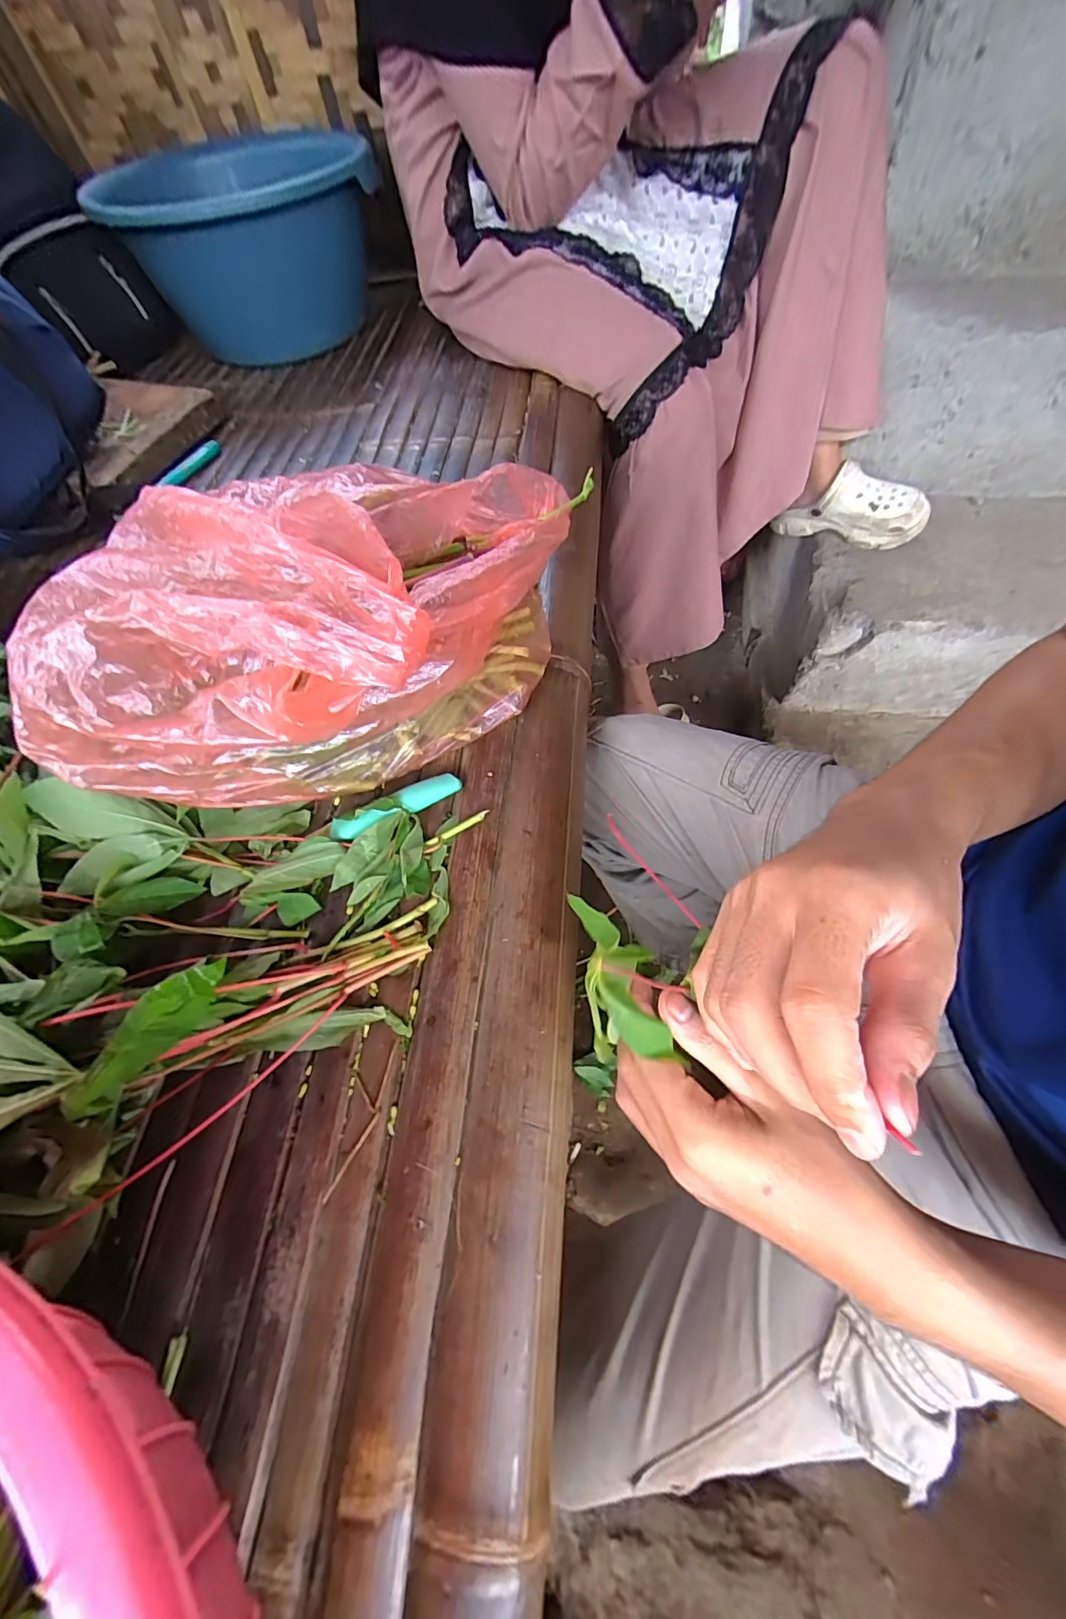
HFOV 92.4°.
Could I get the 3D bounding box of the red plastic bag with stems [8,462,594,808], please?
[{"bbox_3d":[-0.146,-0.140,0.375,0.286,0.164,0.319,9,64,11],"label":"red plastic bag with stems"}]

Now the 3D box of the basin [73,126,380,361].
[{"bbox_3d":[-0.400,-0.853,0.776,0.361,0.179,0.389,-10,63,2],"label":"basin"}]

